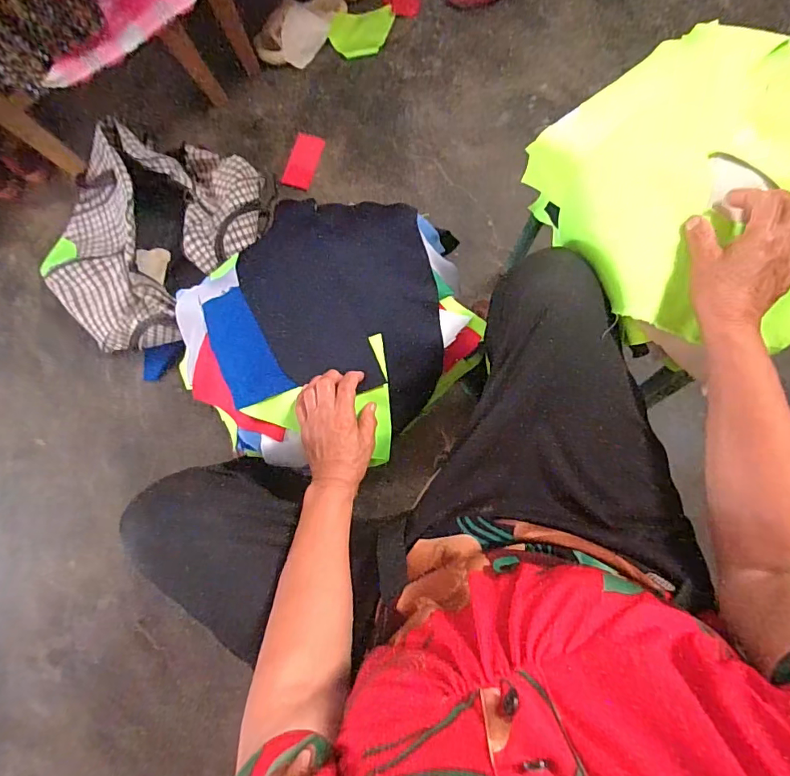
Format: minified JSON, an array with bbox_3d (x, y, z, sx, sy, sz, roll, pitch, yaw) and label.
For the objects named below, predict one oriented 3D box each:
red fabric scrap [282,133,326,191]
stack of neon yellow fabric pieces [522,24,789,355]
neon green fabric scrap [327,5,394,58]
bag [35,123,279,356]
[{"bbox_3d":[-0.203,-0.499,1.013,0.066,0.010,0.126,15,83,9],"label":"red fabric scrap"},{"bbox_3d":[0.326,-0.192,0.458,0.296,0.064,0.316,-35,82,0],"label":"stack of neon yellow fabric pieces"},{"bbox_3d":[-0.071,-0.789,1.020,0.142,0.012,0.103,-10,80,6],"label":"neon green fabric scrap"},{"bbox_3d":[-0.501,-0.318,0.947,0.403,0.112,0.473,38,88,11],"label":"bag"}]

